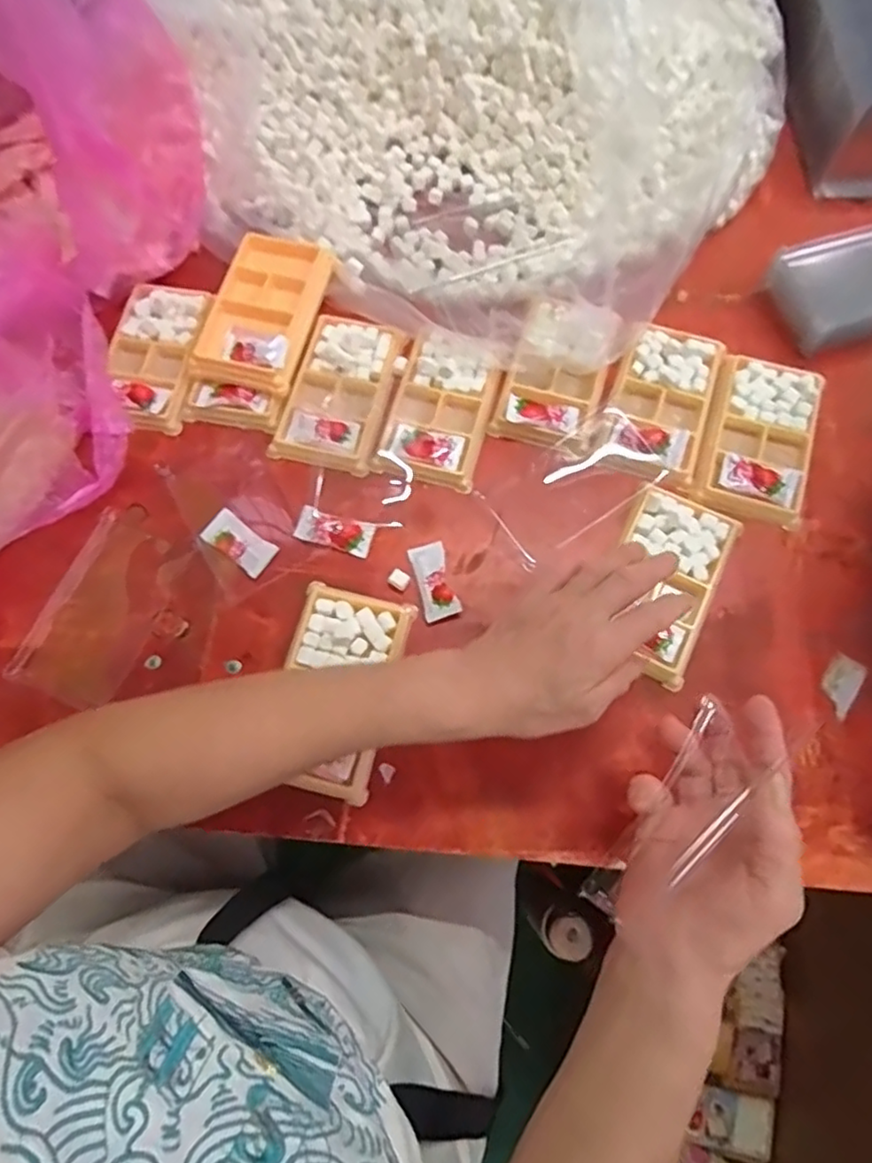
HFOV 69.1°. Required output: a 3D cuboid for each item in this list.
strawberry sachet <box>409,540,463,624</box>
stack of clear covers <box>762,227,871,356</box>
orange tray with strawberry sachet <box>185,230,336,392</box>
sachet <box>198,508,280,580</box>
[{"bbox_3d":[-0.002,-0.001,0.460,0.025,0.007,0.056,-17,72,-3],"label":"strawberry sachet"},{"bbox_3d":[0.355,-0.242,0.510,0.152,0.033,0.087,-18,72,-4],"label":"stack of clear covers"},{"bbox_3d":[-0.141,-0.227,0.527,0.083,0.027,0.146,15,73,7],"label":"orange tray with strawberry sachet"},{"bbox_3d":[-0.148,-0.028,0.478,0.056,0.007,0.029,36,76,13],"label":"sachet"}]

